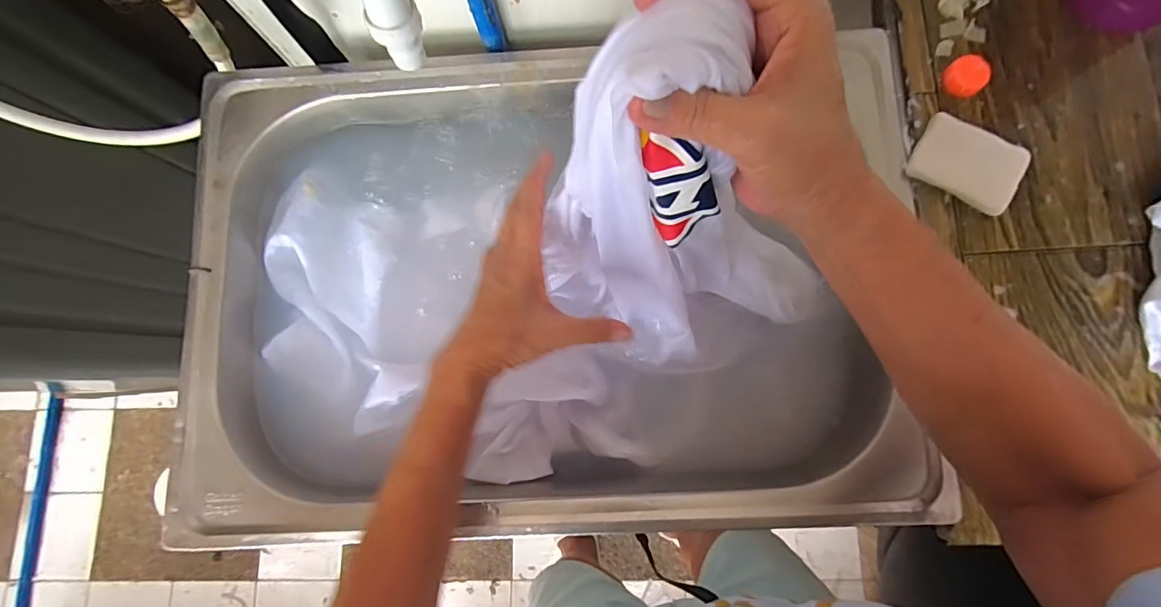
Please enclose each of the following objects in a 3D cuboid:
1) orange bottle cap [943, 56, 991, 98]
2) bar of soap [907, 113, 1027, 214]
[{"bbox_3d":[0.320,-0.188,0.411,0.027,0.020,0.032,-38,82,-4],"label":"orange bottle cap"},{"bbox_3d":[0.310,-0.112,0.394,0.079,0.017,0.052,29,83,6],"label":"bar of soap"}]

